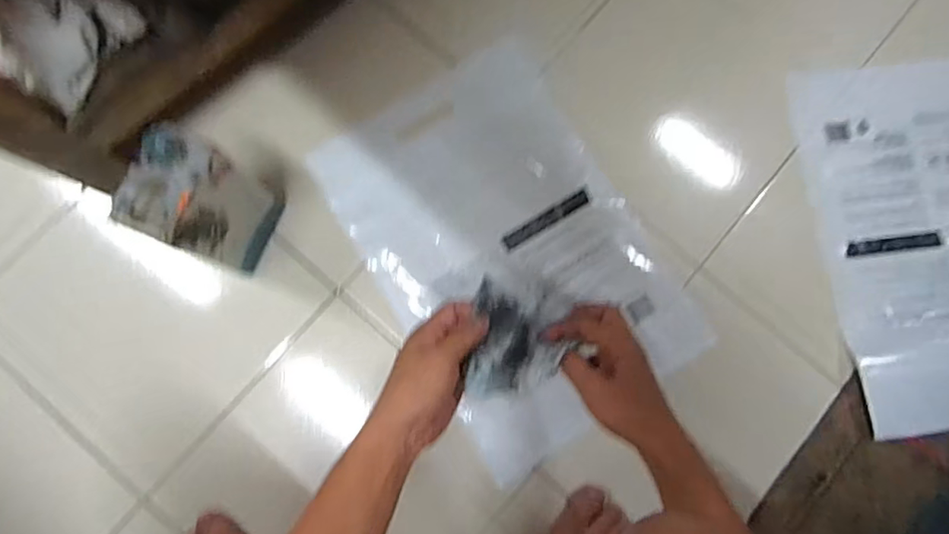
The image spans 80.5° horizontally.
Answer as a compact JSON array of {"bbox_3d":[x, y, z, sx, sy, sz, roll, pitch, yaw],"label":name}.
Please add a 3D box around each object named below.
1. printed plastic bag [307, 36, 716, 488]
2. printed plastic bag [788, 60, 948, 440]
[{"bbox_3d":[0.040,-0.025,0.638,0.296,0.039,0.432,-30,82,-6],"label":"printed plastic bag"},{"bbox_3d":[0.559,-0.041,0.655,0.304,0.042,0.427,-9,80,-2],"label":"printed plastic bag"}]

